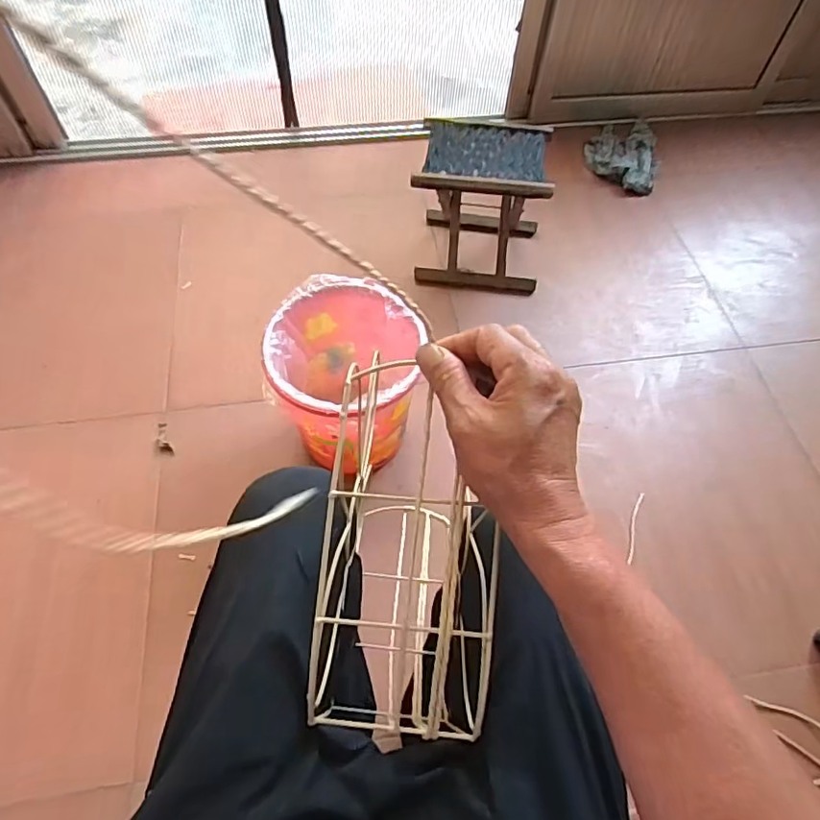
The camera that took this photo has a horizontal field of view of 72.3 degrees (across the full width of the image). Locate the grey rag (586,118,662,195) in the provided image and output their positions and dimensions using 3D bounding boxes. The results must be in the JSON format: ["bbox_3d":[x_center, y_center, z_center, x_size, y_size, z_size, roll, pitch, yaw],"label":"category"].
[{"bbox_3d":[0.564,-0.688,1.491,0.188,0.040,0.291,17,60,8],"label":"grey rag"}]

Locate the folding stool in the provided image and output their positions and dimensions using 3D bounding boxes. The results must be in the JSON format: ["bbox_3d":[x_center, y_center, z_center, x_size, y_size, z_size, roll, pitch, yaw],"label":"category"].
[{"bbox_3d":[0.154,-0.435,1.221,0.269,0.269,0.246,7,60,2],"label":"folding stool"}]

